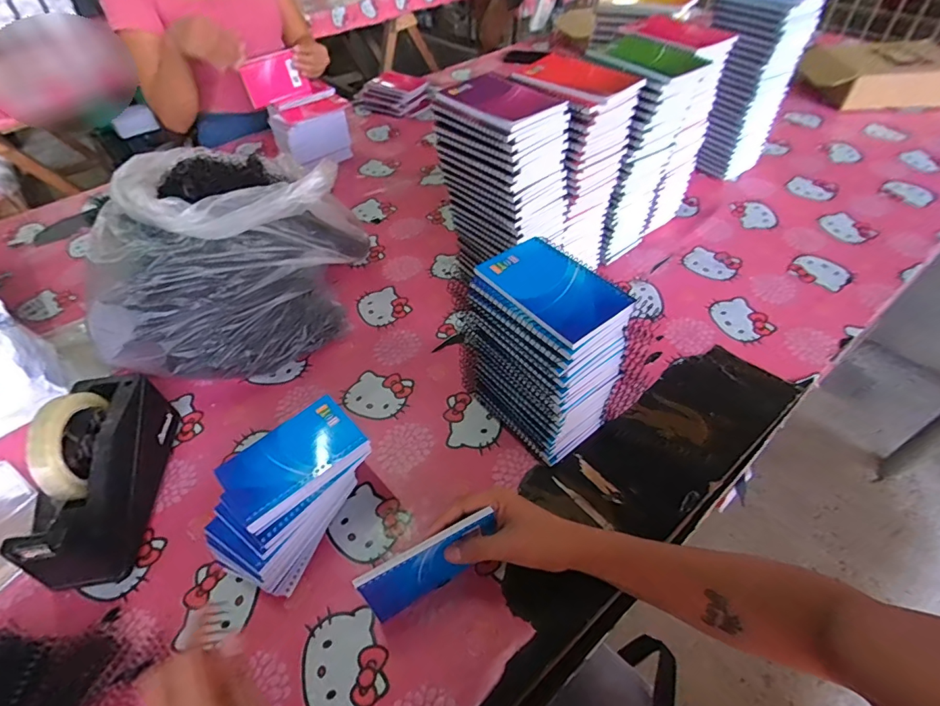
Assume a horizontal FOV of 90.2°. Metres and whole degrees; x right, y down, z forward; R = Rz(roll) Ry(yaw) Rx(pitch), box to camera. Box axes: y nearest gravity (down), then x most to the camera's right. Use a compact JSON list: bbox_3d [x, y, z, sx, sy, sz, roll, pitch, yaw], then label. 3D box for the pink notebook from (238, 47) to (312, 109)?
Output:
[{"bbox_3d":[-0.407,-0.571,0.979,0.121,0.091,0.013,-32,62,-16],"label":"pink notebook"}]

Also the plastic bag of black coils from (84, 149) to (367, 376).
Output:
[{"bbox_3d":[-0.316,-0.141,0.640,0.310,0.233,0.314,-8,49,-3],"label":"plastic bag of black coils"}]

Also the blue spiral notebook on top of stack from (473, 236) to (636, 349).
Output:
[{"bbox_3d":[0.076,-0.064,0.431,0.083,0.008,0.131,-30,54,-21],"label":"blue spiral notebook on top of stack"}]

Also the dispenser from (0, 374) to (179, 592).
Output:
[{"bbox_3d":[-0.390,0.120,0.487,0.071,0.129,0.197,-6,49,-2],"label":"dispenser"}]

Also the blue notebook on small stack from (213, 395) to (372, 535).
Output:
[{"bbox_3d":[-0.177,0.105,0.469,0.131,0.013,0.084,-34,56,-24],"label":"blue notebook on small stack"}]

